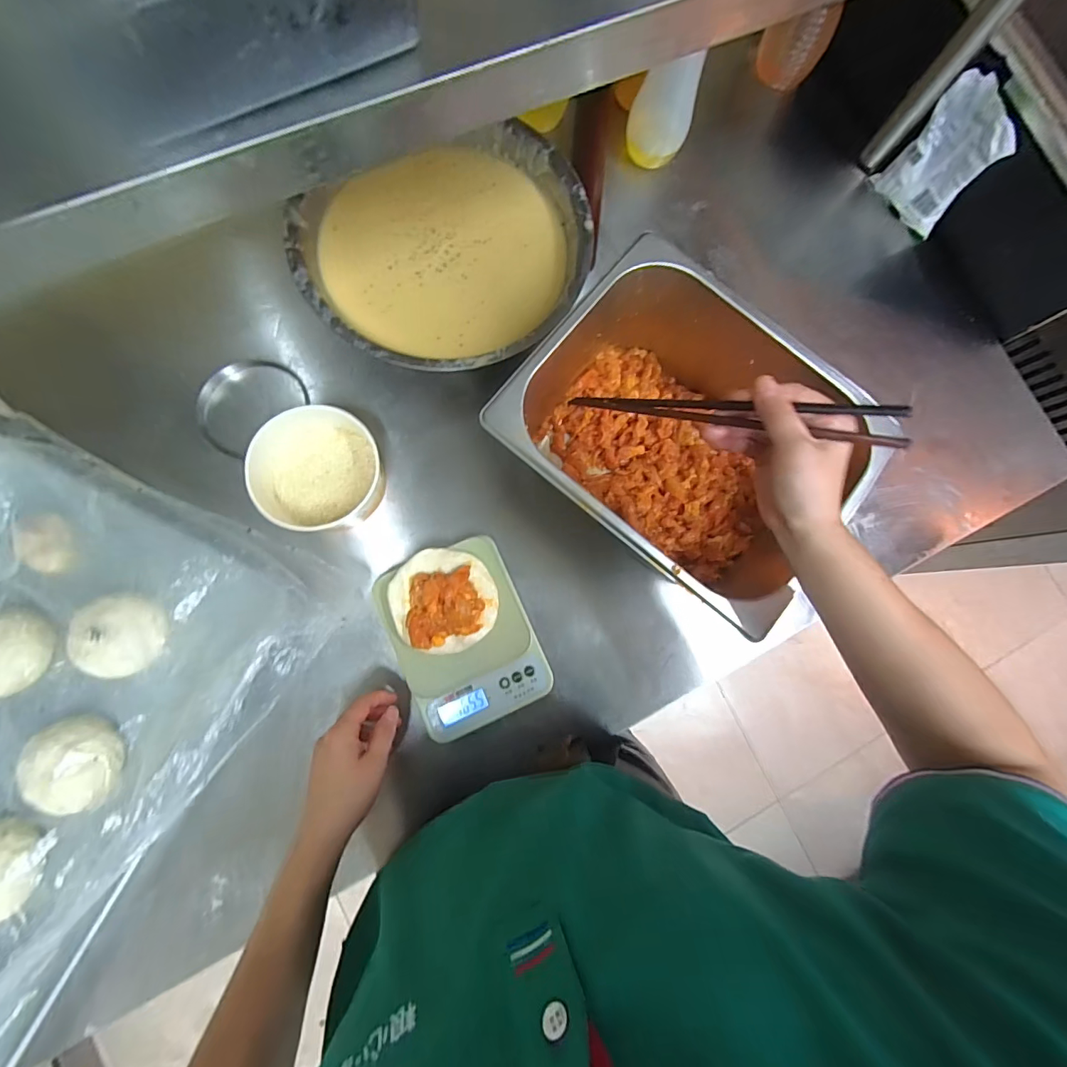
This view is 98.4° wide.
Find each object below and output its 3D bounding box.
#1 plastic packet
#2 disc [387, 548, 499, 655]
[{"bbox_3d":[0.523,-0.481,0.592,0.027,0.126,0.118,-24,85,-8],"label":"plastic packet"},{"bbox_3d":[-0.093,0.069,0.478,0.106,0.027,0.107,1,82,-5],"label":"disc"}]

